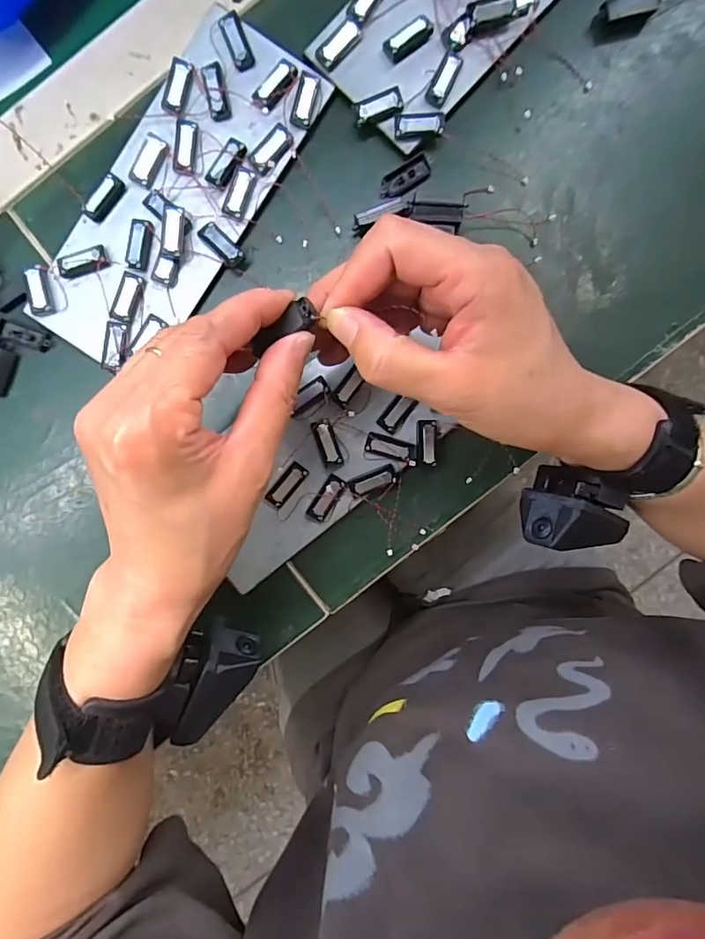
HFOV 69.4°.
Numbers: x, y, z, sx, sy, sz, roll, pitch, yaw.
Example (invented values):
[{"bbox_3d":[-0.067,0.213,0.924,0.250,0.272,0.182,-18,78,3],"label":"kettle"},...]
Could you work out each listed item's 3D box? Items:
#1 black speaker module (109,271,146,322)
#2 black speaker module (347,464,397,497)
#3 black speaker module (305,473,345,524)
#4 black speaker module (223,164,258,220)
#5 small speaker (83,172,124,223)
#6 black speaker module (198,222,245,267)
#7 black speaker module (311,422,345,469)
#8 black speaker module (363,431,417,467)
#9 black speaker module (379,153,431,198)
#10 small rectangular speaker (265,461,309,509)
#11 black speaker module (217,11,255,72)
[{"bbox_3d":[-0.127,-0.097,0.285,0.013,0.004,0.027,23,93,-1],"label":"black speaker module"},{"bbox_3d":[0.012,0.007,0.291,0.027,0.004,0.011,-22,93,1],"label":"black speaker module"},{"bbox_3d":[-0.015,0.017,0.293,0.012,0.004,0.028,32,92,-2],"label":"black speaker module"},{"bbox_3d":[-0.063,-0.155,0.283,0.014,0.004,0.027,20,93,-1],"label":"black speaker module"},{"bbox_3d":[-0.139,-0.151,0.284,0.011,0.004,0.027,35,92,-2],"label":"small speaker"},{"bbox_3d":[-0.073,-0.126,0.286,0.027,0.006,0.012,44,92,-2],"label":"black speaker module"},{"bbox_3d":[-0.014,-0.014,0.289,0.011,0.005,0.027,-20,93,1],"label":"black speaker module"},{"bbox_3d":[0.022,-0.012,0.289,0.030,0.007,0.012,19,93,-1],"label":"black speaker module"},{"bbox_3d":[0.029,-0.166,0.289,0.031,0.006,0.012,-32,93,1],"label":"black speaker module"},{"bbox_3d":[-0.037,0.009,0.292,0.012,0.004,0.028,39,92,-2],"label":"small rectangular speaker"},{"bbox_3d":[-0.063,-0.235,0.278,0.012,0.004,0.030,-21,93,1],"label":"black speaker module"}]

